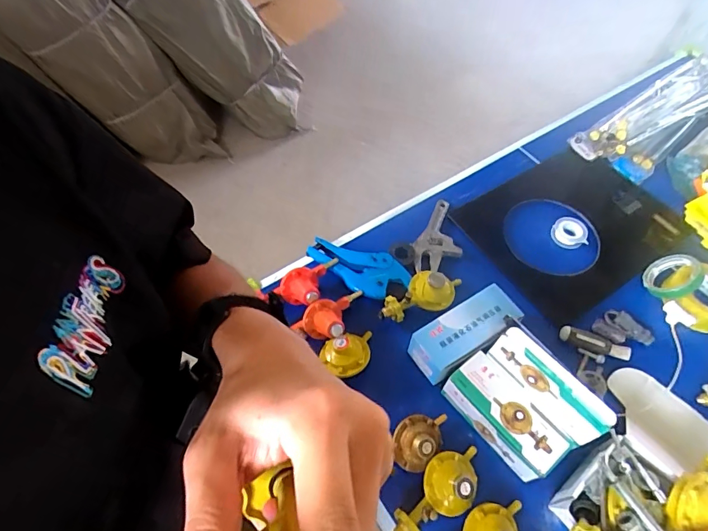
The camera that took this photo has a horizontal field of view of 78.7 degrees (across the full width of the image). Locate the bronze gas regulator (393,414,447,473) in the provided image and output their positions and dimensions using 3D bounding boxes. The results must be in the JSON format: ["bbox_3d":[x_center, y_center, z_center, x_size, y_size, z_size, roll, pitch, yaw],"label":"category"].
[{"bbox_3d":[0.098,0.265,0.661,0.074,0.049,0.096,13,58,8],"label":"bronze gas regulator"}]

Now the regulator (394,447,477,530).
[{"bbox_3d":[0.124,0.326,0.614,0.070,0.059,0.168,37,64,21],"label":"regulator"}]

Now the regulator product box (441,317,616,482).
[{"bbox_3d":[0.246,0.207,0.639,0.119,0.147,0.192,-35,64,-21],"label":"regulator product box"}]

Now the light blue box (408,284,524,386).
[{"bbox_3d":[0.188,0.119,0.739,0.182,0.082,0.087,-29,62,-18],"label":"light blue box"}]

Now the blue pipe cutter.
[{"bbox_3d":[0.007,-0.003,0.838,0.199,0.022,0.089,33,62,19],"label":"blue pipe cutter"}]

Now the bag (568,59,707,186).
[{"bbox_3d":[0.819,-0.413,1.104,0.602,0.079,0.181,-34,64,-21],"label":"bag"}]

